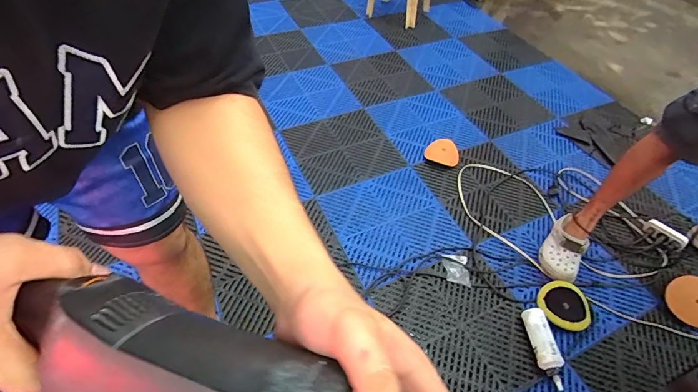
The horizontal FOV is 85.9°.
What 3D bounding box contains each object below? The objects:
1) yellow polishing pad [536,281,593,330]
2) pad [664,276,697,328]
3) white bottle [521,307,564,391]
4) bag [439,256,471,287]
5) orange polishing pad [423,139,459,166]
[{"bbox_3d":[0.623,0.313,1.086,0.143,0.028,0.142,19,50,12],"label":"yellow polishing pad"},{"bbox_3d":[1.014,0.308,1.091,0.144,0.021,0.142,-8,67,10],"label":"pad"},{"bbox_3d":[0.520,0.386,1.001,0.067,0.059,0.177,-3,49,-7],"label":"white bottle"},{"bbox_3d":[0.332,0.226,1.160,0.077,0.009,0.099,2,49,-3],"label":"bag"},{"bbox_3d":[0.371,-0.172,1.488,0.130,0.040,0.119,21,51,14],"label":"orange polishing pad"}]

